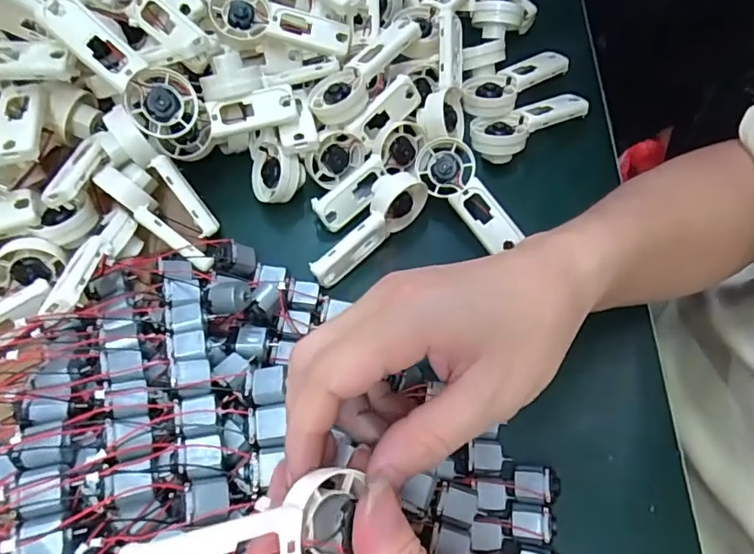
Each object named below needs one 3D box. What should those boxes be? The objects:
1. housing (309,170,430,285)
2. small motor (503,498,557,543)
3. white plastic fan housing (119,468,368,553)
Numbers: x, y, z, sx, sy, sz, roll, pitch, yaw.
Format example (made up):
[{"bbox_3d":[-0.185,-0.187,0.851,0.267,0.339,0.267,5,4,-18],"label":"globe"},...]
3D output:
[{"bbox_3d":[-0.006,-0.032,0.337,0.028,0.022,0.090,40,73,16],"label":"housing"},{"bbox_3d":[0.081,0.130,0.276,0.026,0.010,0.018,8,68,4],"label":"small motor"},{"bbox_3d":[-0.036,0.087,0.168,0.087,0.015,0.030,-1,60,-43],"label":"white plastic fan housing"}]

